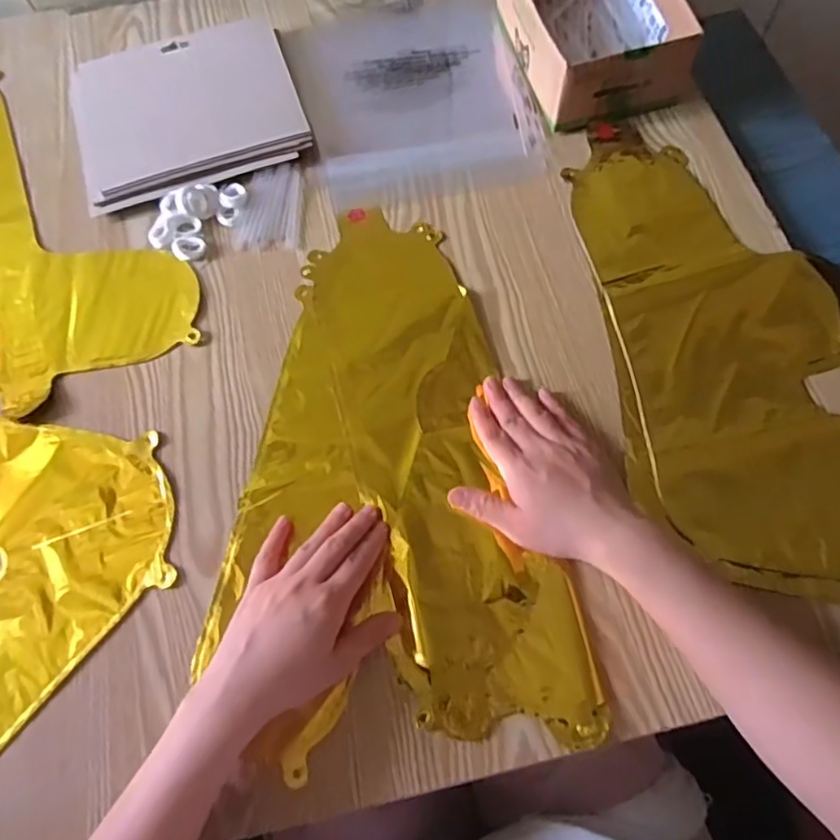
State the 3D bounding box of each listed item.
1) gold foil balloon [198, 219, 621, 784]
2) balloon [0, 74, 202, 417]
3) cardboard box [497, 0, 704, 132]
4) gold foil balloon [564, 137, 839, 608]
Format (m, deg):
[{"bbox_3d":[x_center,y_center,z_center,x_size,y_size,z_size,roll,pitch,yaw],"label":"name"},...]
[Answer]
[{"bbox_3d":[-0.045,0.030,0.473,0.239,0.014,0.408,-13,68,-2],"label":"gold foil balloon"},{"bbox_3d":[-0.366,-0.186,0.565,0.225,0.006,0.395,-27,69,-8],"label":"balloon"},{"bbox_3d":[0.154,-0.362,0.571,0.133,0.070,0.182,-18,68,-4],"label":"cardboard box"},{"bbox_3d":[0.242,-0.053,0.477,0.205,0.007,0.402,-11,68,-2],"label":"gold foil balloon"}]

